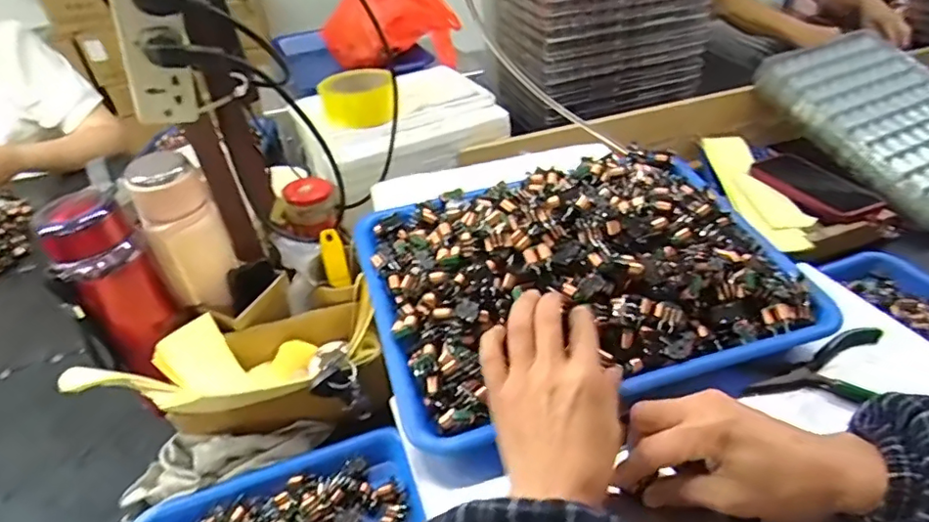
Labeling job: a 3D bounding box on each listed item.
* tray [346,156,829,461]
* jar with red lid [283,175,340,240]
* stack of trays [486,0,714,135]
[{"bbox_3d":[0.089,-0.002,0.440,0.324,0.079,0.234,-15,38,-11],"label":"tray"},{"bbox_3d":[-0.206,-0.074,0.746,0.067,0.055,0.073,-4,37,3],"label":"jar with red lid"},{"bbox_3d":[0.228,-0.460,1.015,0.312,0.292,0.287,-17,38,-14],"label":"stack of trays"}]

